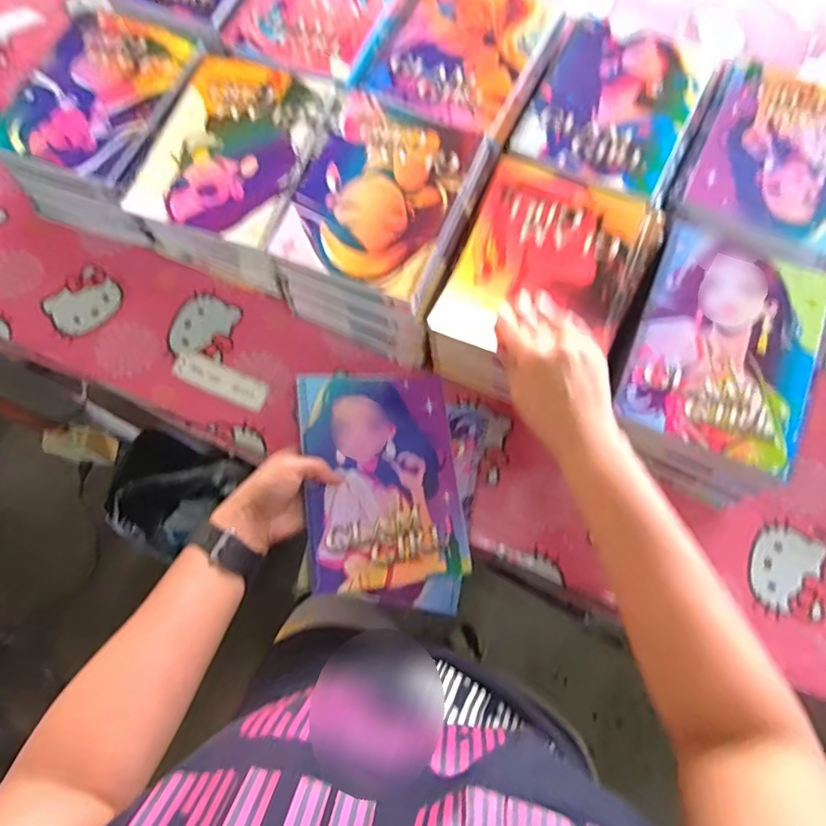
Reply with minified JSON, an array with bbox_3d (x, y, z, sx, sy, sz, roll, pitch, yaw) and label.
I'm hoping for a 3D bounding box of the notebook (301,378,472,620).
[{"bbox_3d":[-0.026,0.070,0.510,0.147,0.013,0.222,-2,75,-17],"label":"notebook"}]

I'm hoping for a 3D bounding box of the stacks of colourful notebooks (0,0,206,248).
[{"bbox_3d":[-0.328,-0.315,0.608,0.166,0.109,0.214,20,74,7],"label":"stacks of colourful notebooks"}]

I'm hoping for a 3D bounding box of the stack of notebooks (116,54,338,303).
[{"bbox_3d":[-0.181,-0.253,0.586,0.159,0.112,0.199,18,74,7],"label":"stack of notebooks"}]

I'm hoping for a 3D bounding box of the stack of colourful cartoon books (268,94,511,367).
[{"bbox_3d":[-0.031,-0.188,0.566,0.169,0.111,0.214,21,74,7],"label":"stack of colourful cartoon books"}]

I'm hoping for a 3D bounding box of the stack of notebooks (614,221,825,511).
[{"bbox_3d":[0.274,-0.044,0.518,0.160,0.108,0.212,23,74,8],"label":"stack of notebooks"}]

